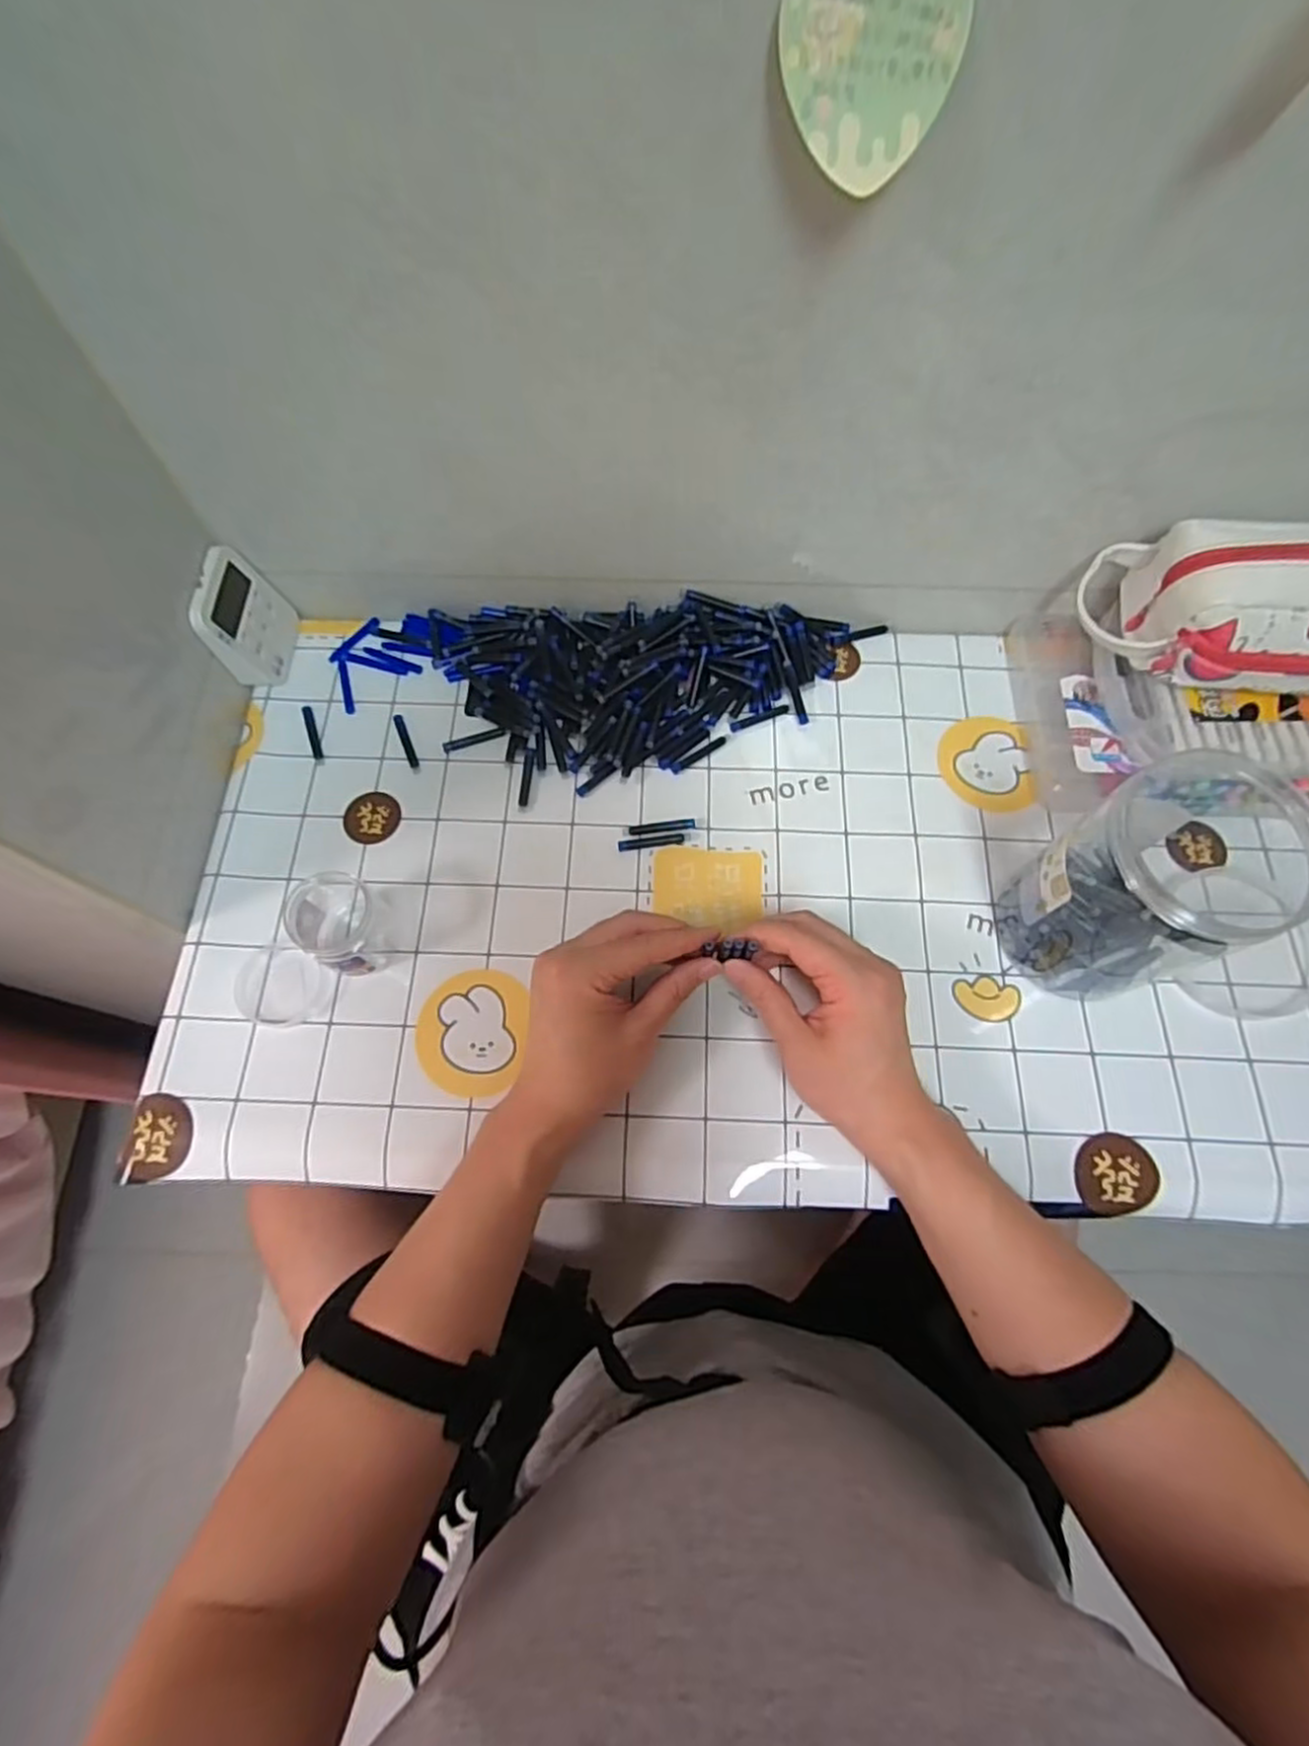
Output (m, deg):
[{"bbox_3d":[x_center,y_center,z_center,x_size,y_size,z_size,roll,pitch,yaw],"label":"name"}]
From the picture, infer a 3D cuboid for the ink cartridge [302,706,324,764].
[{"bbox_3d":[-0.253,-0.103,0.544,0.008,0.004,0.052,-19,71,-7],"label":"ink cartridge"}]

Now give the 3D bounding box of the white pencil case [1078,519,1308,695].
[{"bbox_3d":[0.398,-0.174,0.470,0.207,0.089,0.101,2,68,1],"label":"white pencil case"}]

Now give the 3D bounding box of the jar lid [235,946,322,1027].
[{"bbox_3d":[-0.242,0.073,0.475,0.052,0.008,0.050,0,69,0],"label":"jar lid"}]

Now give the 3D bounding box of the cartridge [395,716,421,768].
[{"bbox_3d":[-0.183,-0.097,0.542,0.008,0.004,0.047,-22,71,-8],"label":"cartridge"}]

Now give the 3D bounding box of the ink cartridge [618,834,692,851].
[{"bbox_3d":[0.000,-0.022,0.511,0.051,0.004,0.007,-9,70,-4],"label":"ink cartridge"}]

